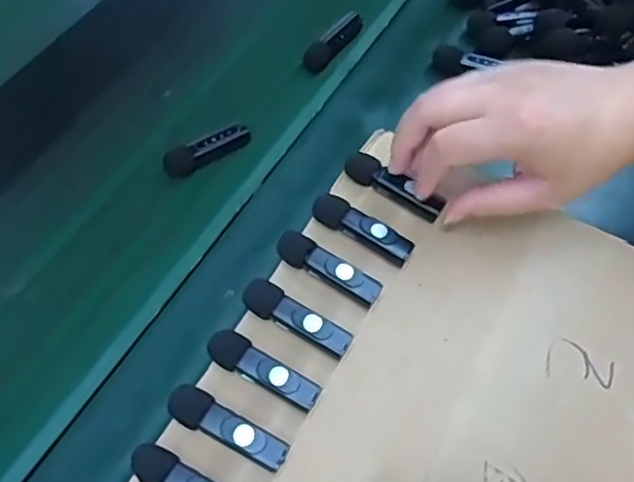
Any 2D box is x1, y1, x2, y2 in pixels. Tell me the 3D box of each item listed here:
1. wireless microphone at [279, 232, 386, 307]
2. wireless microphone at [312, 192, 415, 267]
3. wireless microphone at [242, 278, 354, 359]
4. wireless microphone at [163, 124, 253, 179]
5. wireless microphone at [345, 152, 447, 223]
[{"bbox_3d":[0.006,0.016,0.365,0.063,0.018,0.017,26,63,18],"label":"wireless microphone"},{"bbox_3d":[0.027,-0.007,0.379,0.063,0.017,0.017,26,63,18],"label":"wireless microphone"},{"bbox_3d":[-0.012,0.043,0.348,0.063,0.019,0.018,27,63,18],"label":"wireless microphone"},{"bbox_3d":[-0.080,-0.066,0.454,0.065,0.019,0.016,-29,61,-15],"label":"wireless microphone"},{"bbox_3d":[0.047,-0.034,0.394,0.066,0.012,0.015,33,65,16],"label":"wireless microphone"}]

